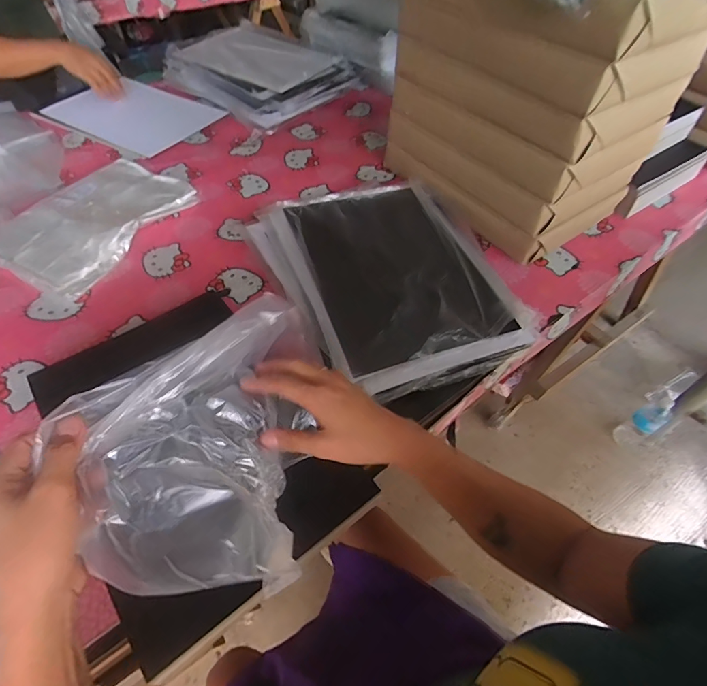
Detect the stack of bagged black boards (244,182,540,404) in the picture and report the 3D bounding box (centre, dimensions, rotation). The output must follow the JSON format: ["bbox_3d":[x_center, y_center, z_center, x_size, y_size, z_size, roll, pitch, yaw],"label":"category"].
[{"bbox_3d":[0.045,-0.113,0.672,0.310,0.053,0.414,-20,55,-13],"label":"stack of bagged black boards"}]

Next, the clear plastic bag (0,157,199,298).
[{"bbox_3d":[-0.466,-0.227,0.757,0.231,0.028,0.316,22,56,17],"label":"clear plastic bag"}]

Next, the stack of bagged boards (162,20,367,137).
[{"bbox_3d":[-0.253,-0.716,1.110,0.453,0.080,0.365,34,61,25],"label":"stack of bagged boards"}]

